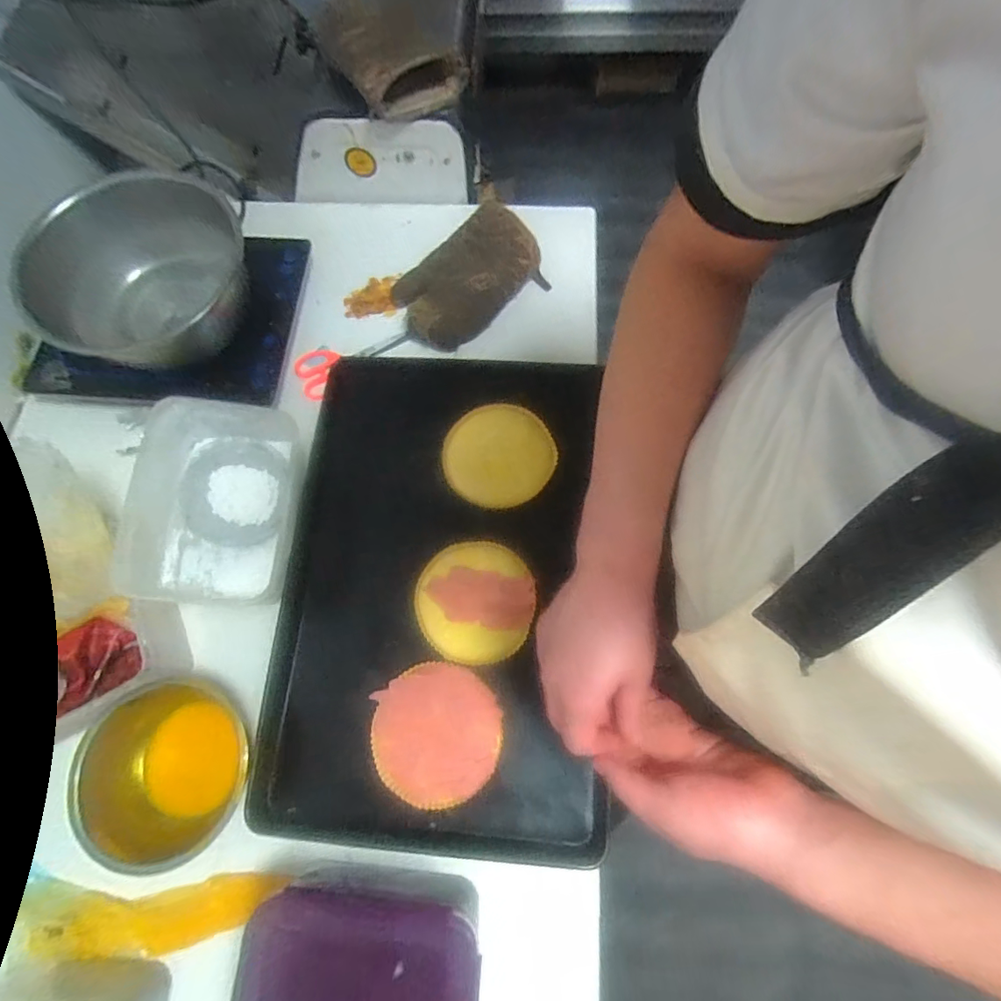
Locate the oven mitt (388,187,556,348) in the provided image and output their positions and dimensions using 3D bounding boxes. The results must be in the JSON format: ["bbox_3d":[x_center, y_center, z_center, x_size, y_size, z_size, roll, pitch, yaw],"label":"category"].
[{"bbox_3d":[-0.051,-0.332,0.750,0.236,0.070,0.144,-38,75,-10],"label":"oven mitt"}]

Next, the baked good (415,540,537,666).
[{"bbox_3d":[-0.031,0.123,0.609,0.143,0.010,0.142,-9,72,-1],"label":"baked good"}]

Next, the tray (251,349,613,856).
[{"bbox_3d":[-0.072,0.094,0.633,0.400,0.063,0.607,2,72,1],"label":"tray"}]

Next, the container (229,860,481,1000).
[{"bbox_3d":[-0.129,0.463,0.480,0.214,0.106,0.157,3,72,3],"label":"container"}]

